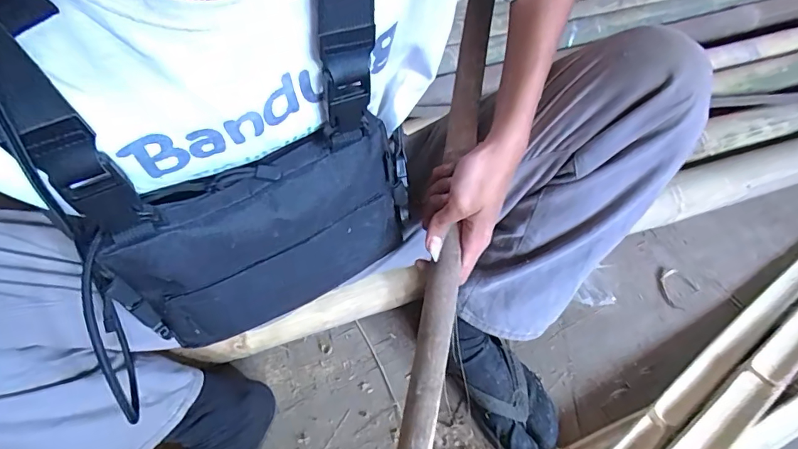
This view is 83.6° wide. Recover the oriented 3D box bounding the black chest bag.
[{"bbox_3d":[-0.100,0.009,0.377,0.249,0.158,0.046,-23,54,-21],"label":"black chest bag"}]

